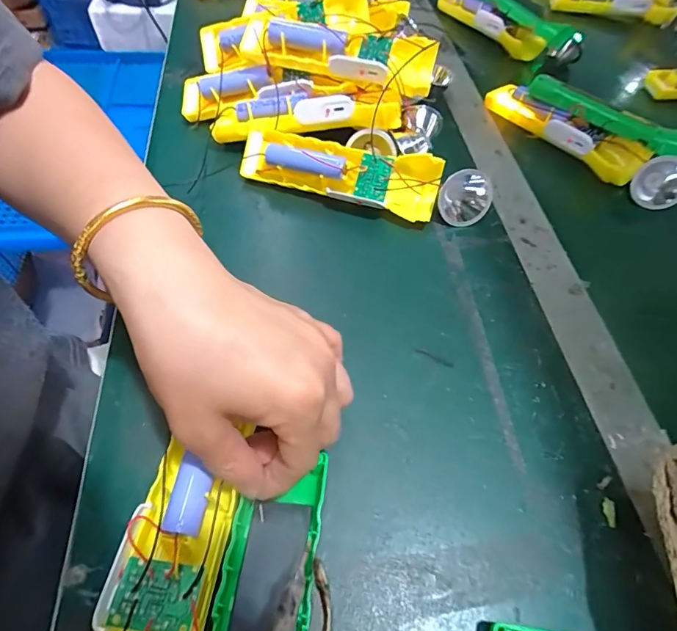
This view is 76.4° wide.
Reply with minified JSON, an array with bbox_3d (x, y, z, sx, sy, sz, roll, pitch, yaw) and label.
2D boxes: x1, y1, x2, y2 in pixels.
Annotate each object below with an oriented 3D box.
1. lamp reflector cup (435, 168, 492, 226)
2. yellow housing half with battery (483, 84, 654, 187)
[{"bbox_3d":[0.101,-0.096,0.348,0.039,0.040,0.029,16,61,8],"label":"lamp reflector cup"},{"bbox_3d":[0.220,-0.189,0.430,0.036,0.028,0.166,-36,66,-19],"label":"yellow housing half with battery"}]

